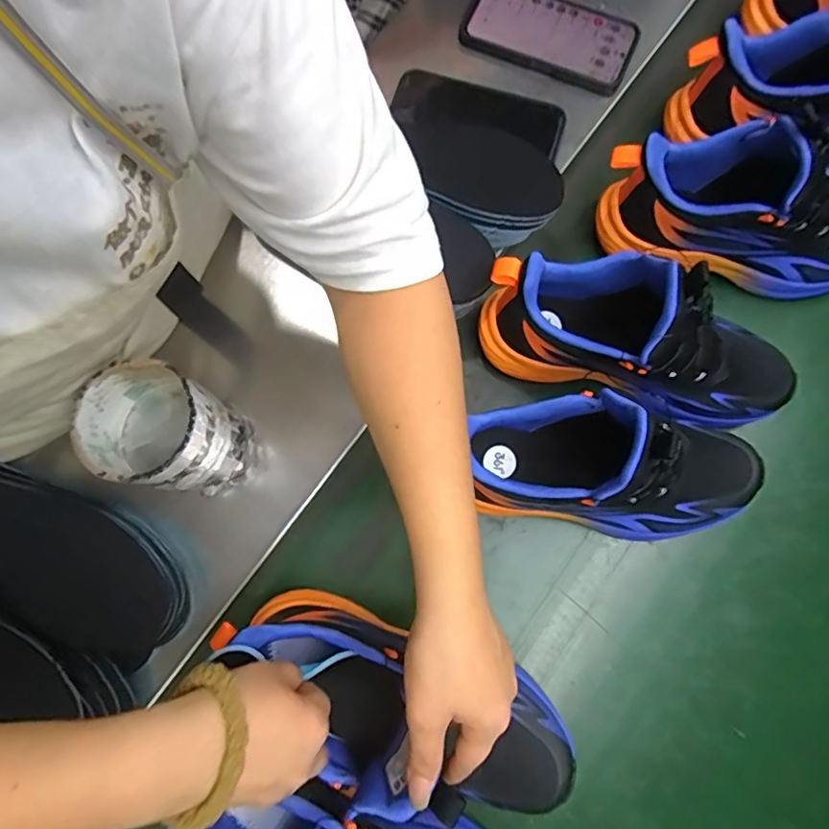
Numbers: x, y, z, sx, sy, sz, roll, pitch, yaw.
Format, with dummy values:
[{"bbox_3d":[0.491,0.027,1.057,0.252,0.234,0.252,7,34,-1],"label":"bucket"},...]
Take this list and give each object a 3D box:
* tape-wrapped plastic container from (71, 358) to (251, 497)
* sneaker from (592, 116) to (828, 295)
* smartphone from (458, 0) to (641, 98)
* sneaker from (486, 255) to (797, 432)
[{"bbox_3d":[-0.181,0.013,0.414,0.084,0.110,0.076,21,79,4],"label":"tape-wrapped plastic container"},{"bbox_3d":[0.290,-0.182,0.461,0.259,0.126,0.096,12,78,2],"label":"sneaker"},{"bbox_3d":[0.132,-0.373,0.548,0.164,0.016,0.077,21,79,4],"label":"smartphone"},{"bbox_3d":[0.180,-0.060,0.436,0.252,0.153,0.089,15,79,3],"label":"sneaker"}]

